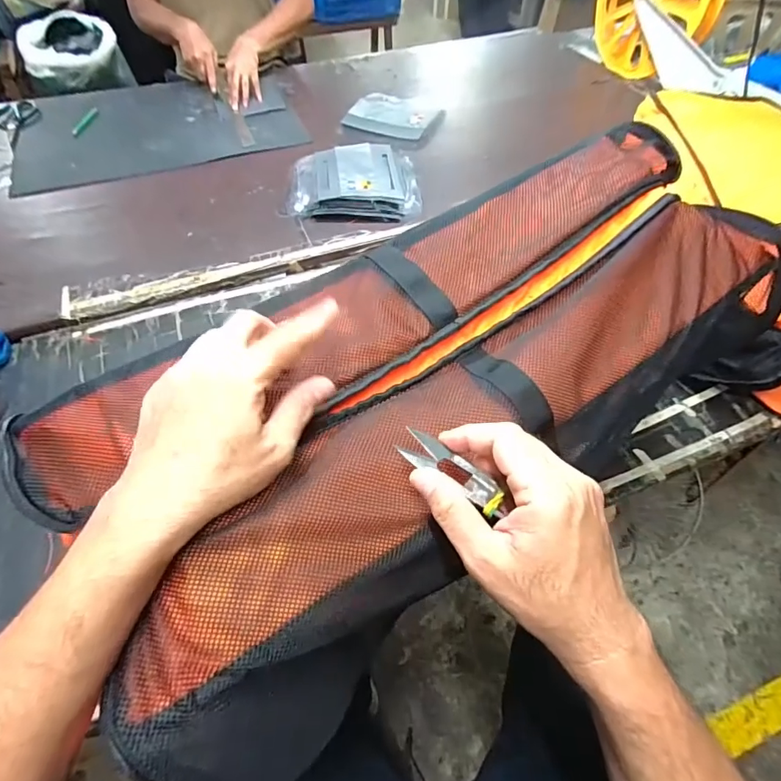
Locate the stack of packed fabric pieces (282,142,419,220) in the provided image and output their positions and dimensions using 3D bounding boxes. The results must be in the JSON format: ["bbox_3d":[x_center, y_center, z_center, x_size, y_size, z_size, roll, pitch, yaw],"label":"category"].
[{"bbox_3d":[-0.079,-0.463,1.015,0.284,0.043,0.269,2,54,1],"label":"stack of packed fabric pieces"}]

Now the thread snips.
[{"bbox_3d":[0.041,0.054,0.303,0.079,0.006,0.023,33,60,18],"label":"thread snips"}]

